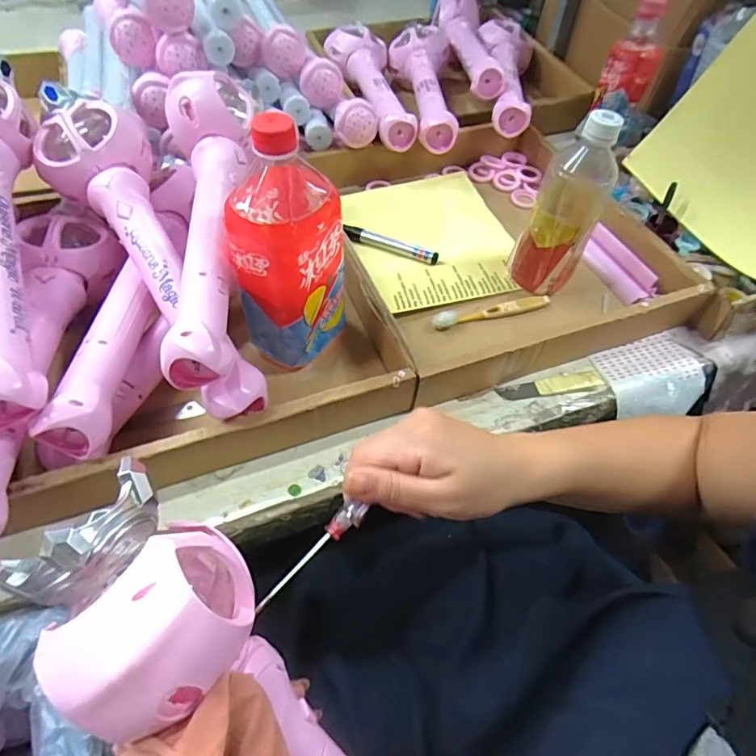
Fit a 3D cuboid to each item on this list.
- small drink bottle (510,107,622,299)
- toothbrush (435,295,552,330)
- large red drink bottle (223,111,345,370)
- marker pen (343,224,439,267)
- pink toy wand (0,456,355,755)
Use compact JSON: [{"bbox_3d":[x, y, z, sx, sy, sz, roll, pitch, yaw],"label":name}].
[{"bbox_3d":[0.198,-0.182,0.513,0.064,0.183,0.082,25,57,14],"label":"small drink bottle"},{"bbox_3d":[0.125,-0.075,0.537,0.139,0.007,0.017,-12,56,-12],"label":"toothbrush"},{"bbox_3d":[-0.075,-0.113,0.421,0.091,0.206,0.104,-1,55,-4],"label":"large red drink bottle"},{"bbox_3d":[0.015,-0.160,0.593,0.119,0.015,0.019,20,56,10],"label":"marker pen"},{"bbox_3d":[-0.032,0.186,0.235,0.077,0.072,0.326,-44,100,-29],"label":"pink toy wand"}]

